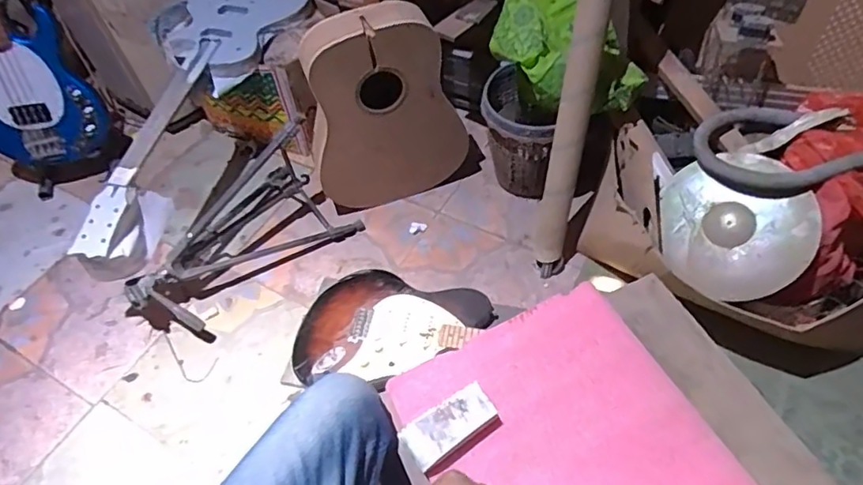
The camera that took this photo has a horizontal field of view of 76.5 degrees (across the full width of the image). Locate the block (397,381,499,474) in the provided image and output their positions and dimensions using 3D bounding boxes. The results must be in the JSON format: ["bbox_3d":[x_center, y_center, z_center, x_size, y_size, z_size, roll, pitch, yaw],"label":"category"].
[{"bbox_3d":[0.023,0.231,0.686,0.116,0.030,0.056,-29,56,-17],"label":"block"}]

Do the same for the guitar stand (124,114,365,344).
[{"bbox_3d":[-0.482,-0.046,1.311,0.301,0.279,0.522,36,63,27],"label":"guitar stand"}]

